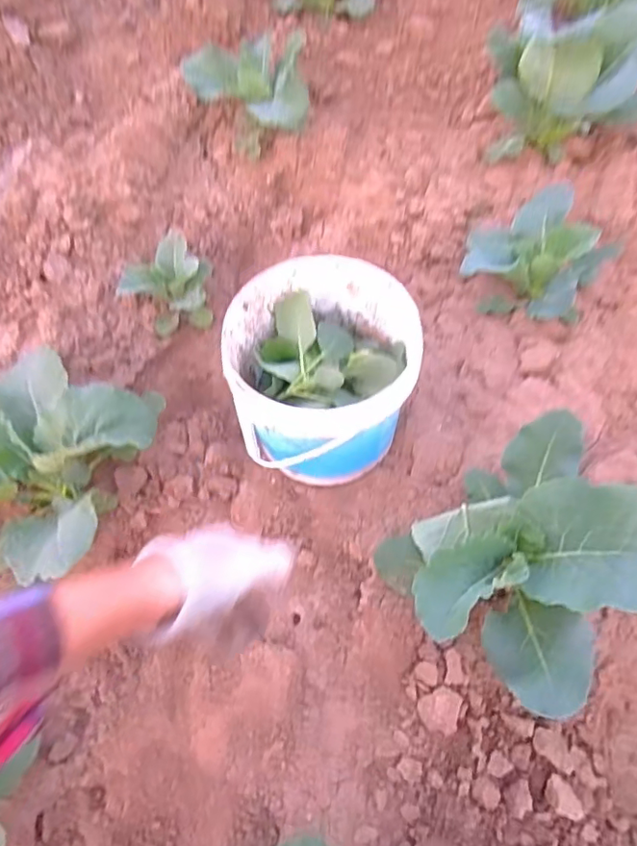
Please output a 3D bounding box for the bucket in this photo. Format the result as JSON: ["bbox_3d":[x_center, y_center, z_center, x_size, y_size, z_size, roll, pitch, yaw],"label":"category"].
[{"bbox_3d":[0.009,-0.055,0.692,0.208,0.191,0.218,-1,61,2],"label":"bucket"}]

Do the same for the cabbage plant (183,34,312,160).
[{"bbox_3d":[-0.123,-0.603,1.021,0.207,0.133,0.228,-16,61,-6],"label":"cabbage plant"}]

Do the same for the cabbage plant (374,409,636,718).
[{"bbox_3d":[0.205,0.132,0.548,0.240,0.152,0.216,-36,66,-16],"label":"cabbage plant"}]

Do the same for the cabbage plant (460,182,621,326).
[{"bbox_3d":[0.316,-0.244,0.807,0.176,0.134,0.182,29,67,17],"label":"cabbage plant"}]

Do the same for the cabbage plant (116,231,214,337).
[{"bbox_3d":[-0.215,-0.199,0.847,0.122,0.085,0.125,-1,61,2],"label":"cabbage plant"}]

